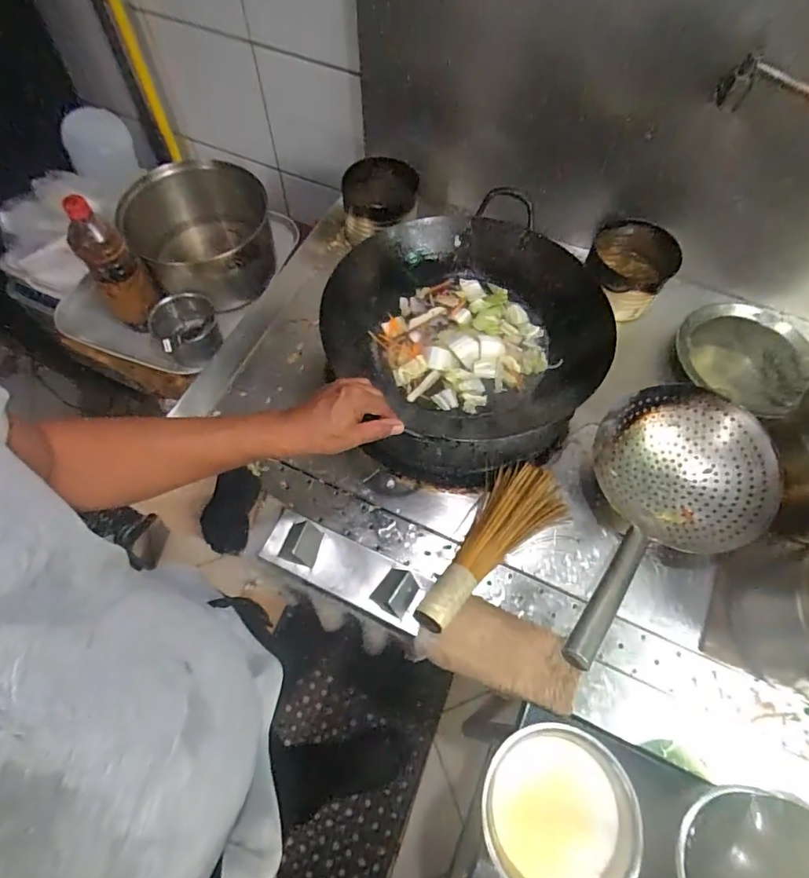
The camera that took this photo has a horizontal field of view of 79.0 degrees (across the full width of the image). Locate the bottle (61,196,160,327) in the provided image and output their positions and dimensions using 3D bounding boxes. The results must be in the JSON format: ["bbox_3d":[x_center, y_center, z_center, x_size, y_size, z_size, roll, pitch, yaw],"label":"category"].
[{"bbox_3d":[-0.506,-0.296,0.854,0.086,0.241,0.067,-35,69,-17],"label":"bottle"}]

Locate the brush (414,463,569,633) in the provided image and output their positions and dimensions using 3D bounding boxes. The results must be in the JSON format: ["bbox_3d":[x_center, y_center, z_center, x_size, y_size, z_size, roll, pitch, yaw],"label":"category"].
[{"bbox_3d":[0.133,0.164,0.720,0.118,0.090,0.296,34,67,15],"label":"brush"}]

